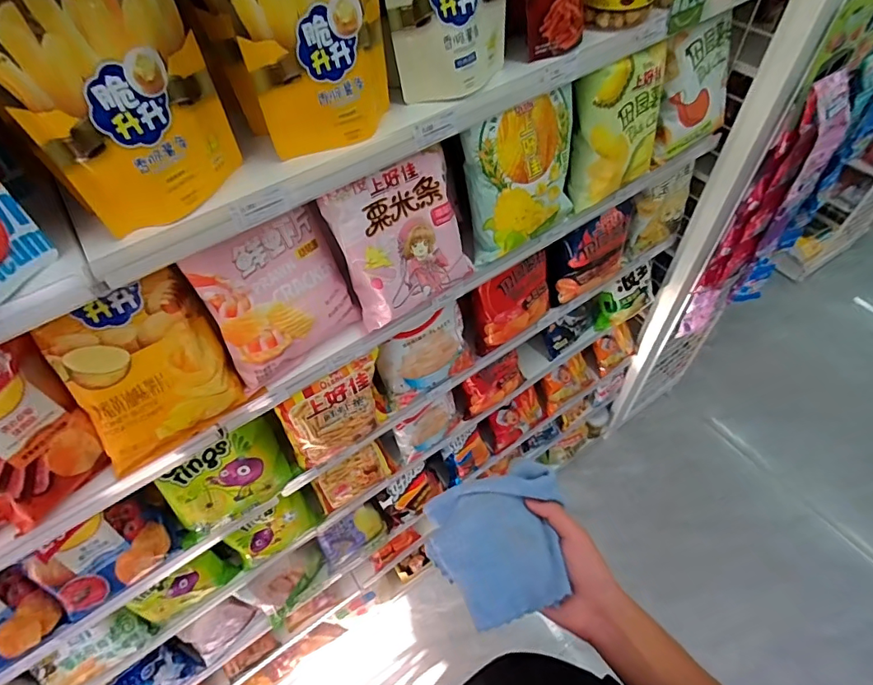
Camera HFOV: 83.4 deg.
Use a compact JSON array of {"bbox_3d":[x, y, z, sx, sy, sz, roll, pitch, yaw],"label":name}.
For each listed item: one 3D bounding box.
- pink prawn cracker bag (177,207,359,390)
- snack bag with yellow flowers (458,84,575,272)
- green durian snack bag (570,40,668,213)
[{"bbox_3d":[-0.186,-0.054,0.559,0.154,0.159,0.052,-38,35,-22],"label":"pink prawn cracker bag"},{"bbox_3d":[0.110,-0.204,0.616,0.170,0.170,0.056,-24,56,-13],"label":"snack bag with yellow flowers"},{"bbox_3d":[0.258,-0.294,0.678,0.150,0.173,0.058,-25,56,-14],"label":"green durian snack bag"}]

